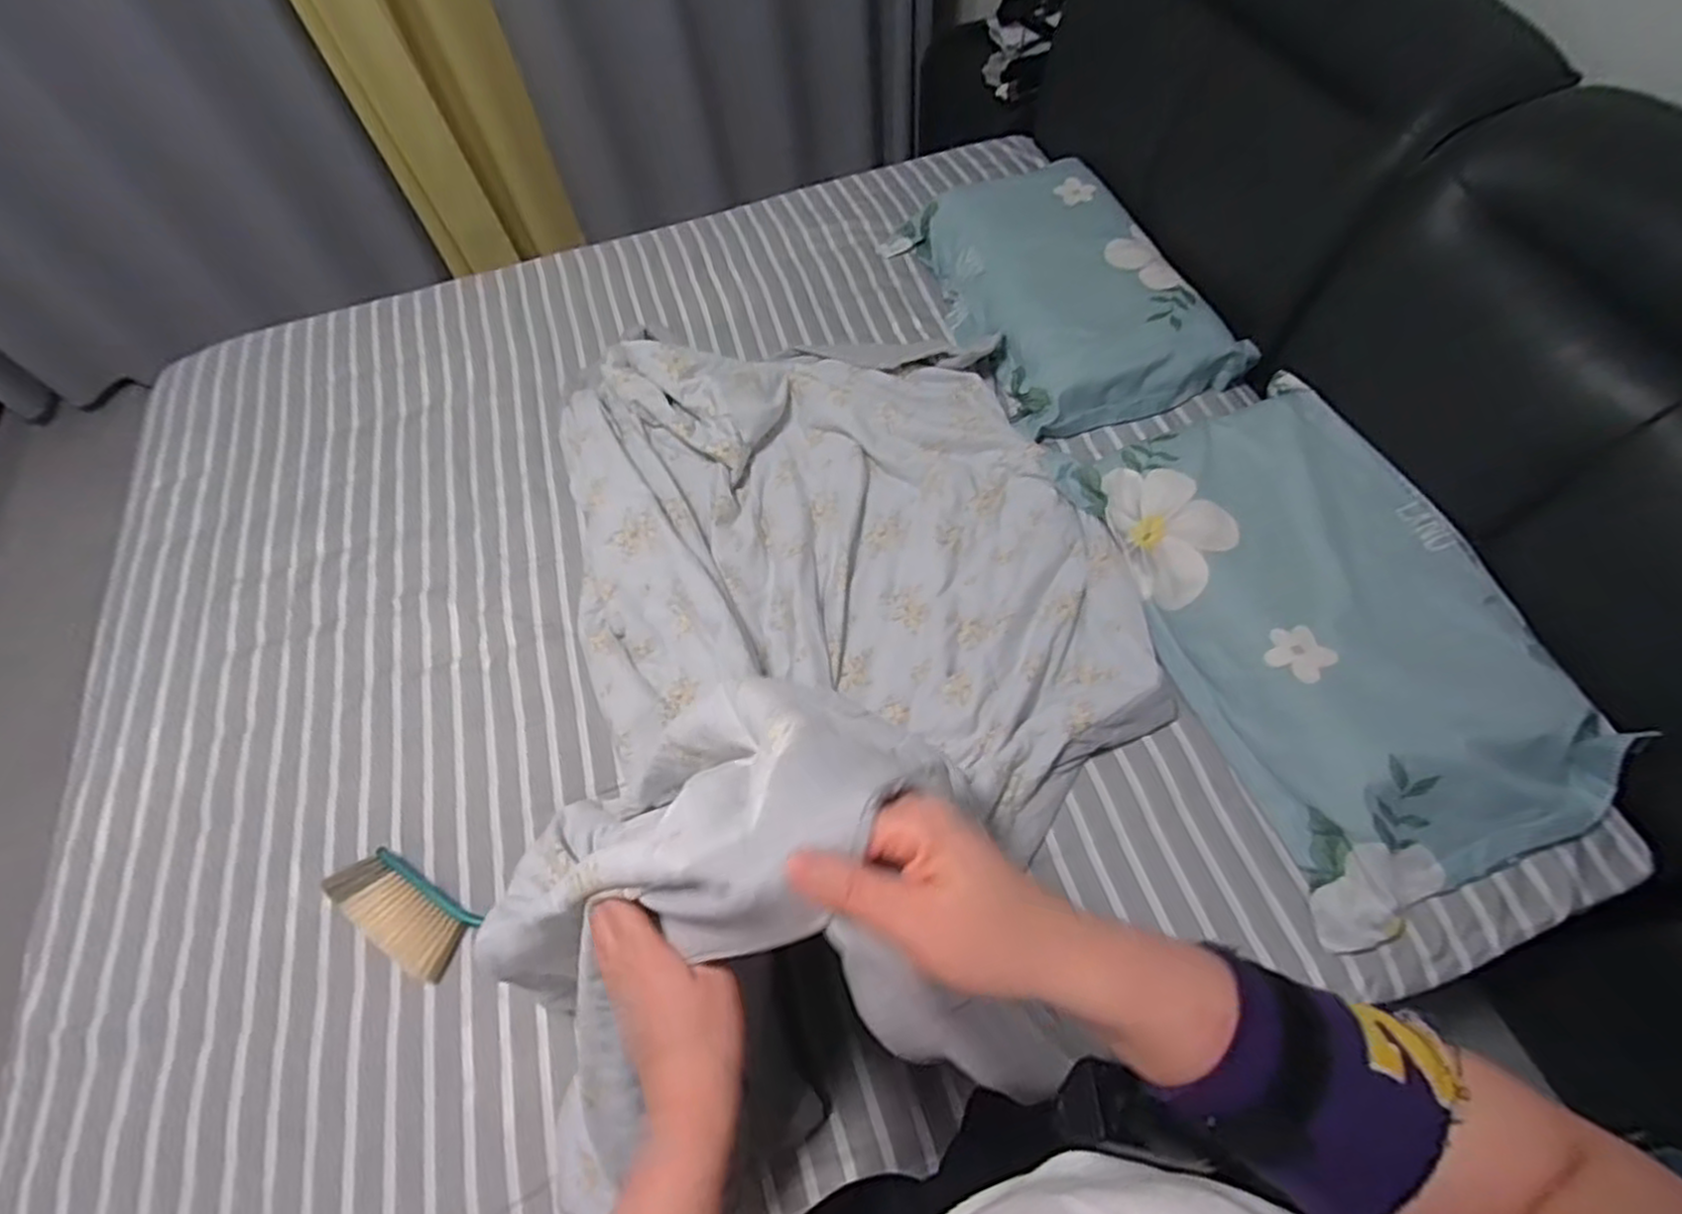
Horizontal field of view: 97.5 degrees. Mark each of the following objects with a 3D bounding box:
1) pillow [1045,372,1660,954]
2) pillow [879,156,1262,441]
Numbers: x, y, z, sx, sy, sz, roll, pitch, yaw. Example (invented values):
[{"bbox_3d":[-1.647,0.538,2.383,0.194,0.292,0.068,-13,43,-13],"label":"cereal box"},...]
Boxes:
[{"bbox_3d":[0.646,0.001,1.012,0.416,0.109,0.750,-16,61,-5],"label":"pillow"},{"bbox_3d":[0.410,-0.623,1.417,0.436,0.101,0.669,-22,61,-8],"label":"pillow"}]

